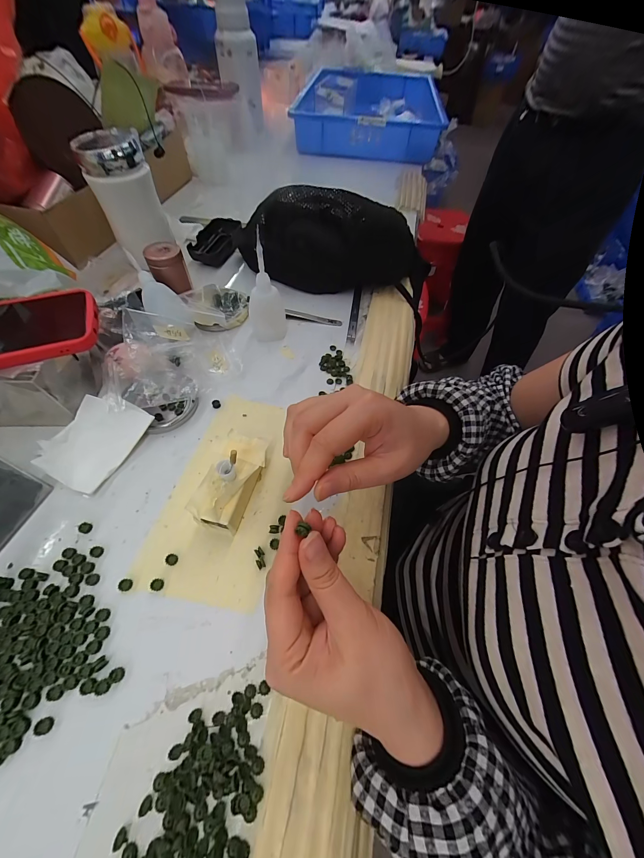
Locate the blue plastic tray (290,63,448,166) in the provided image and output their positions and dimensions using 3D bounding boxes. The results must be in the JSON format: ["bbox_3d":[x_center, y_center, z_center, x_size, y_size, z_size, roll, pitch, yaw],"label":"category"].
[{"bbox_3d":[0.140,-0.906,0.846,0.363,0.074,0.594,8,58,0],"label":"blue plastic tray"}]

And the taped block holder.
[{"bbox_3d":[-0.078,0.045,0.262,0.045,0.046,0.086,17,59,6],"label":"taped block holder"}]

